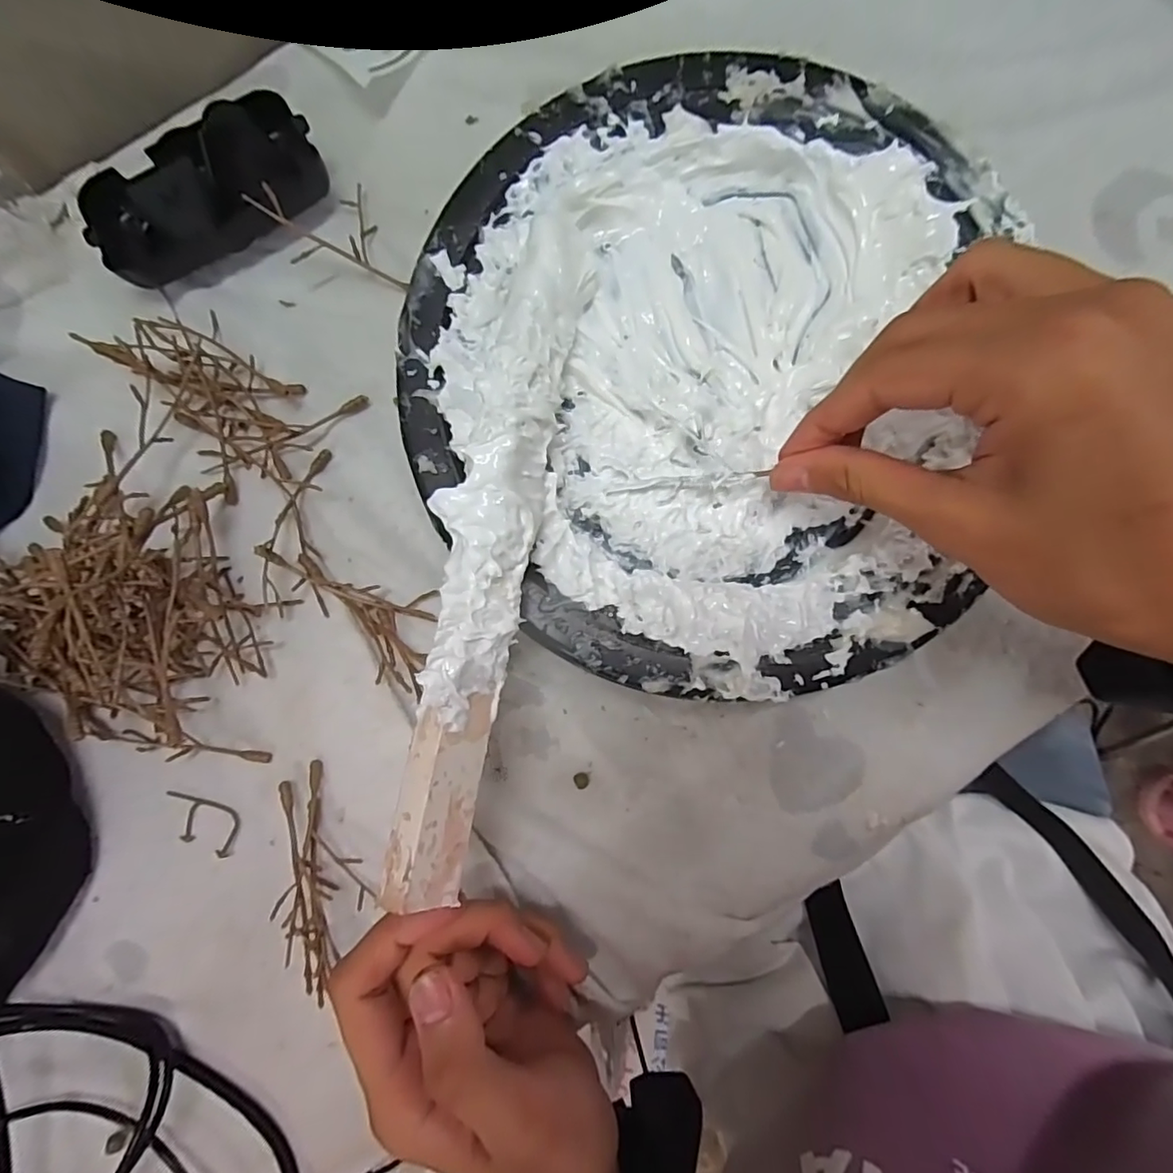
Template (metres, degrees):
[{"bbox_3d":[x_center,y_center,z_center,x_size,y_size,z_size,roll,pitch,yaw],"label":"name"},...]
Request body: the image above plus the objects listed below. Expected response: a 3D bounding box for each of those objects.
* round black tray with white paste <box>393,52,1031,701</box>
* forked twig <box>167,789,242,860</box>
[{"bbox_3d":[0.053,-0.089,0.248,0.259,0.051,0.269,0,85,0],"label":"round black tray with white paste"},{"bbox_3d":[-0.183,0.112,0.264,0.037,0.004,0.022,16,85,1],"label":"forked twig"}]

